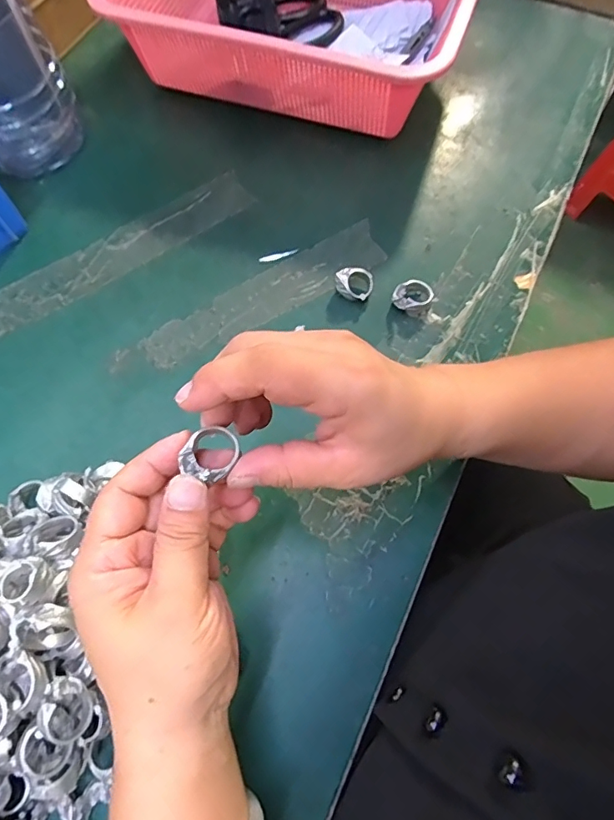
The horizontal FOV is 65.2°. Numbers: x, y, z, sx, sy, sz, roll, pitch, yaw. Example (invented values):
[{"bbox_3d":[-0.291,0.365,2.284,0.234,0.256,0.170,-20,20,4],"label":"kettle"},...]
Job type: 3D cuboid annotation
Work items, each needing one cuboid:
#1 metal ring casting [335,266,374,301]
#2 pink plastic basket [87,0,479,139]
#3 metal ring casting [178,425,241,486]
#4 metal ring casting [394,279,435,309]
[{"bbox_3d":[0.036,-0.094,0.363,0.029,0.017,0.023,6,69,2],"label":"metal ring casting"},{"bbox_3d":[-0.006,-0.360,0.433,0.293,0.085,0.215,18,70,7],"label":"pink plastic basket"},{"bbox_3d":[-0.041,0.019,0.210,0.021,0.011,0.025,25,71,9],"label":"metal ring casting"},{"bbox_3d":[0.080,-0.085,0.362,0.028,0.014,0.024,-42,75,-15],"label":"metal ring casting"}]

